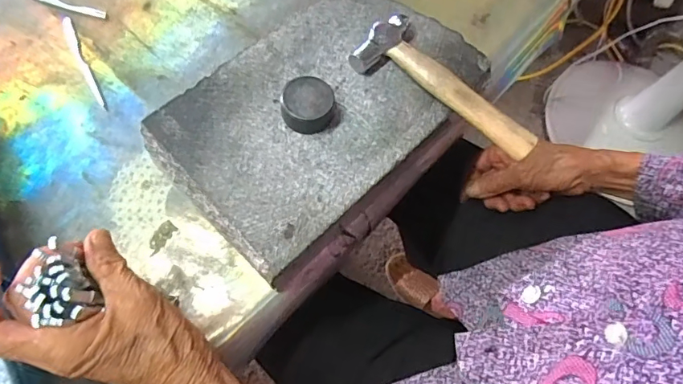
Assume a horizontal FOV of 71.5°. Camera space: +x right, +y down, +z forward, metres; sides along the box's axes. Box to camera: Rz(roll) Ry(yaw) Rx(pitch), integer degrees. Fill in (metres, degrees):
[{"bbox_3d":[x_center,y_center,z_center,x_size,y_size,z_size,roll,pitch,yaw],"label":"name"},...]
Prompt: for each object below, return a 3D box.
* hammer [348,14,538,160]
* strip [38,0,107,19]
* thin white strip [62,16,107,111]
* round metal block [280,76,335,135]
[{"bbox_3d":[0.080,-0.079,0.366,0.148,0.016,0.051,38,68,11],"label":"hammer"},{"bbox_3d":[-0.262,-0.178,0.449,0.080,0.004,0.010,17,65,5],"label":"strip"},{"bbox_3d":[-0.229,-0.114,0.418,0.010,0.004,0.101,-24,73,-15],"label":"thin white strip"},{"bbox_3d":[-0.025,-0.064,0.351,0.037,0.023,0.035,2,67,-4],"label":"round metal block"}]

